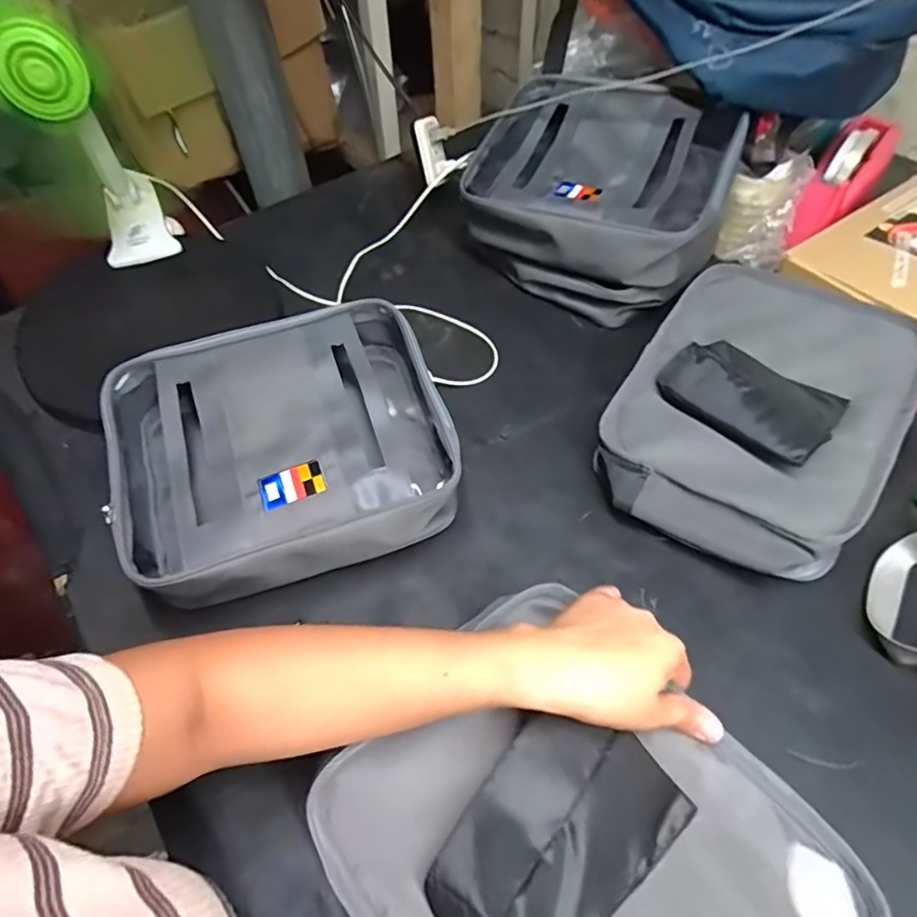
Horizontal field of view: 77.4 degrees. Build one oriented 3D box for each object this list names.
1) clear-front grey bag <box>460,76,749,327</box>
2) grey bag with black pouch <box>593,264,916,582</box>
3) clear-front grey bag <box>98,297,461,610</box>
[{"bbox_3d":[0.156,-0.301,0.676,0.281,0.164,0.205,26,59,19],"label":"clear-front grey bag"},{"bbox_3d":[0.273,-0.045,0.534,0.220,0.091,0.299,29,60,21],"label":"grey bag with black pouch"},{"bbox_3d":[-0.150,-0.004,0.507,0.264,0.104,0.220,-17,55,-10],"label":"clear-front grey bag"}]

